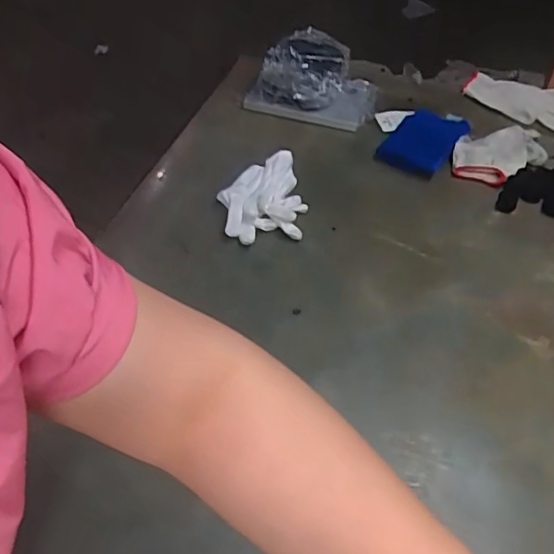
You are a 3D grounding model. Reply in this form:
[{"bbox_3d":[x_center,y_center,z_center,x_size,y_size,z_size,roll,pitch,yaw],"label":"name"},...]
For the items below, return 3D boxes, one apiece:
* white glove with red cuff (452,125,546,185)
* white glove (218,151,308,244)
[{"bbox_3d":[0.361,-0.194,0.928,0.179,0.047,0.090,-23,49,-22],"label":"white glove with red cuff"},{"bbox_3d":[-0.019,-0.112,0.808,0.116,0.033,0.135,-3,57,-15],"label":"white glove"}]

